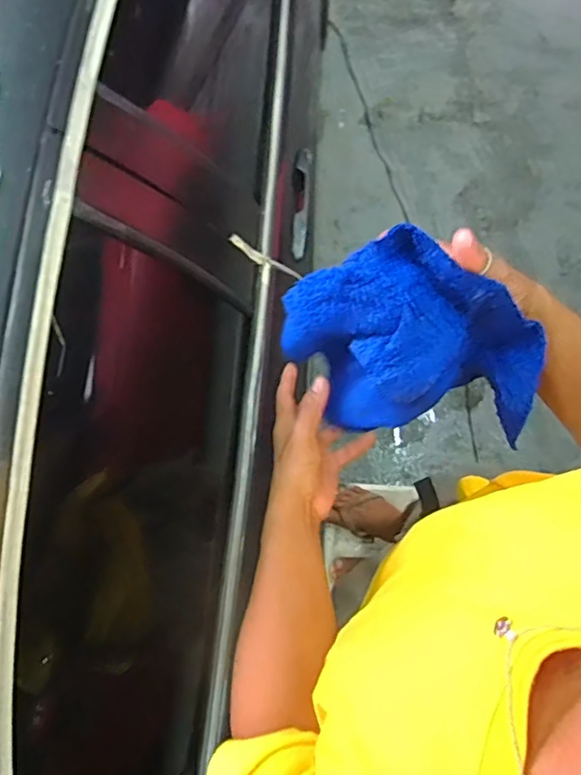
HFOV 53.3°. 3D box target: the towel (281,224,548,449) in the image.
[{"bbox_3d":[0.095,-0.034,0.466,0.192,0.113,0.136,-1,79,0],"label":"towel"}]

